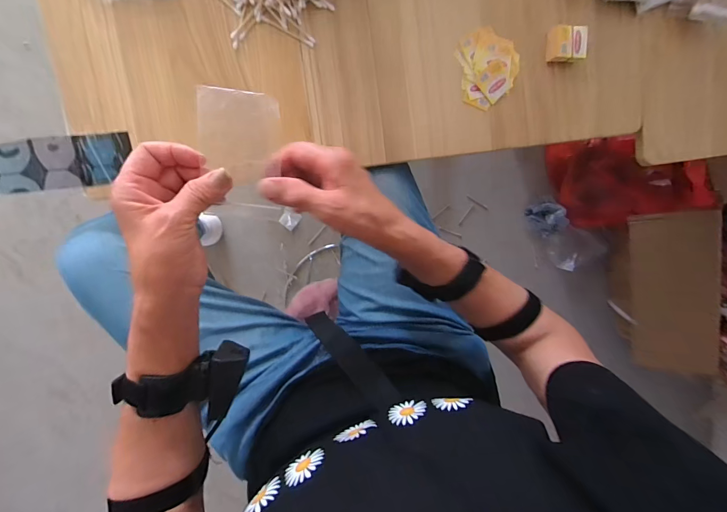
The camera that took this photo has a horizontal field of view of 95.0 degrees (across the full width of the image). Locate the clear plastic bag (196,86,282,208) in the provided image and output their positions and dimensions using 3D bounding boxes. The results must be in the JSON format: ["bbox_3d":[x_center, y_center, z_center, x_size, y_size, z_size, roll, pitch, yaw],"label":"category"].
[{"bbox_3d":[-0.106,-0.091,0.288,0.063,0.004,0.093,0,111,-14],"label":"clear plastic bag"}]

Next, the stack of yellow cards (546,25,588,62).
[{"bbox_3d":[0.278,-0.291,0.456,0.048,0.020,0.046,-1,97,-5],"label":"stack of yellow cards"}]

